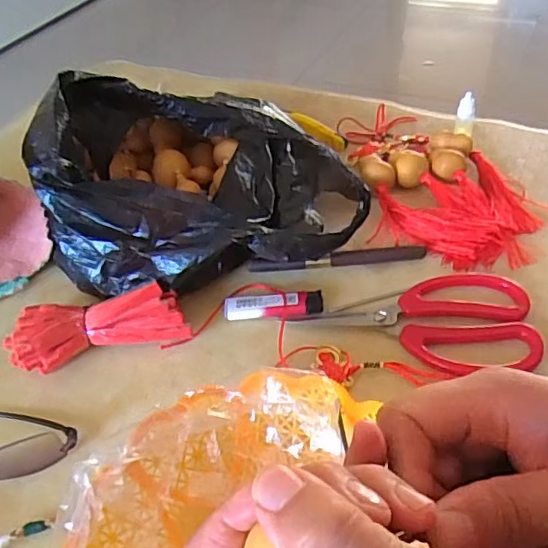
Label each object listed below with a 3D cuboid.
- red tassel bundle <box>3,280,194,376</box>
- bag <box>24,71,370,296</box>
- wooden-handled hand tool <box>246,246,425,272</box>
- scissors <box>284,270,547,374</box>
[{"bbox_3d":[-0.140,0.043,0.447,0.140,0.040,0.050,-14,46,-7],"label":"red tassel bundle"},{"bbox_3d":[-0.050,-0.094,0.498,0.258,0.134,0.228,6,46,12],"label":"bag"},{"bbox_3d":[0.054,-0.013,0.493,0.152,0.012,0.013,-4,45,2],"label":"wooden-handled hand tool"},{"bbox_3d":[0.112,0.037,0.439,0.171,0.009,0.091,-3,45,3],"label":"scissors"}]

